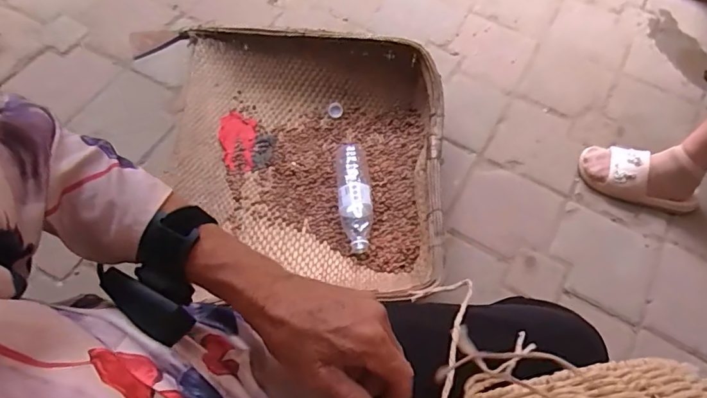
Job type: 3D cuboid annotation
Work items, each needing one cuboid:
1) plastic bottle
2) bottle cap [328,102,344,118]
[{"bbox_3d":[0.001,-0.013,0.975,0.067,0.058,0.258,-1,62,-4],"label":"plastic bottle"},{"bbox_3d":[-0.040,-0.193,1.087,0.032,0.011,0.033,3,62,-2],"label":"bottle cap"}]

